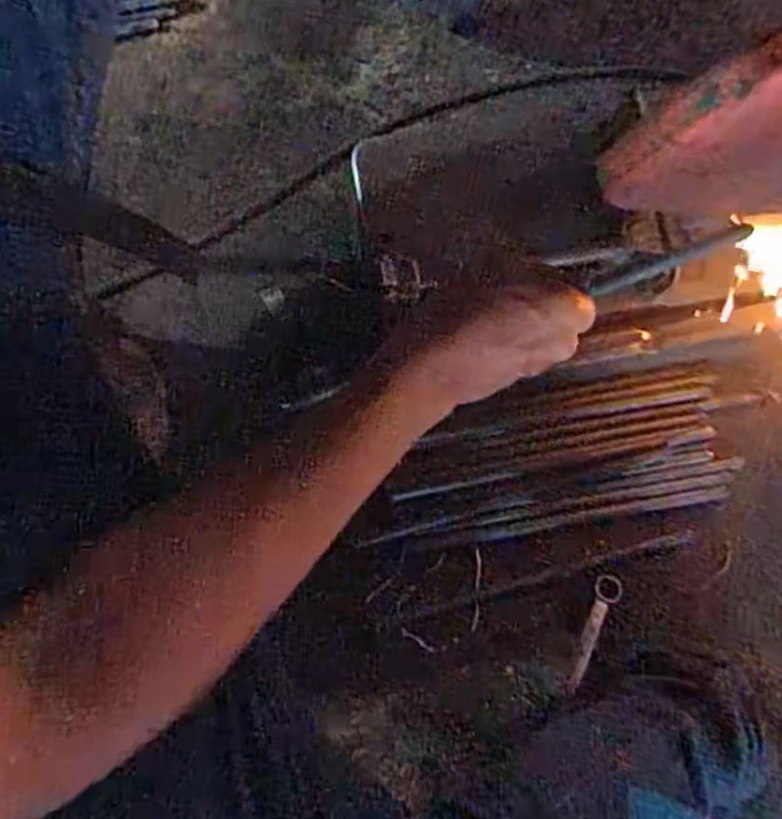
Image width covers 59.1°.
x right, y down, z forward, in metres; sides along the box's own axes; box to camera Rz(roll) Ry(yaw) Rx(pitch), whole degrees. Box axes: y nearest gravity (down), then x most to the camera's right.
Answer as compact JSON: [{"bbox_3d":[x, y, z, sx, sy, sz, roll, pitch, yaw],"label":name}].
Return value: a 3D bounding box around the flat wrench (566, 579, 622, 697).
[{"bbox_3d":[0.183,0.203,0.626,0.023,0.004,0.113,28,66,4],"label":"flat wrench"}]

